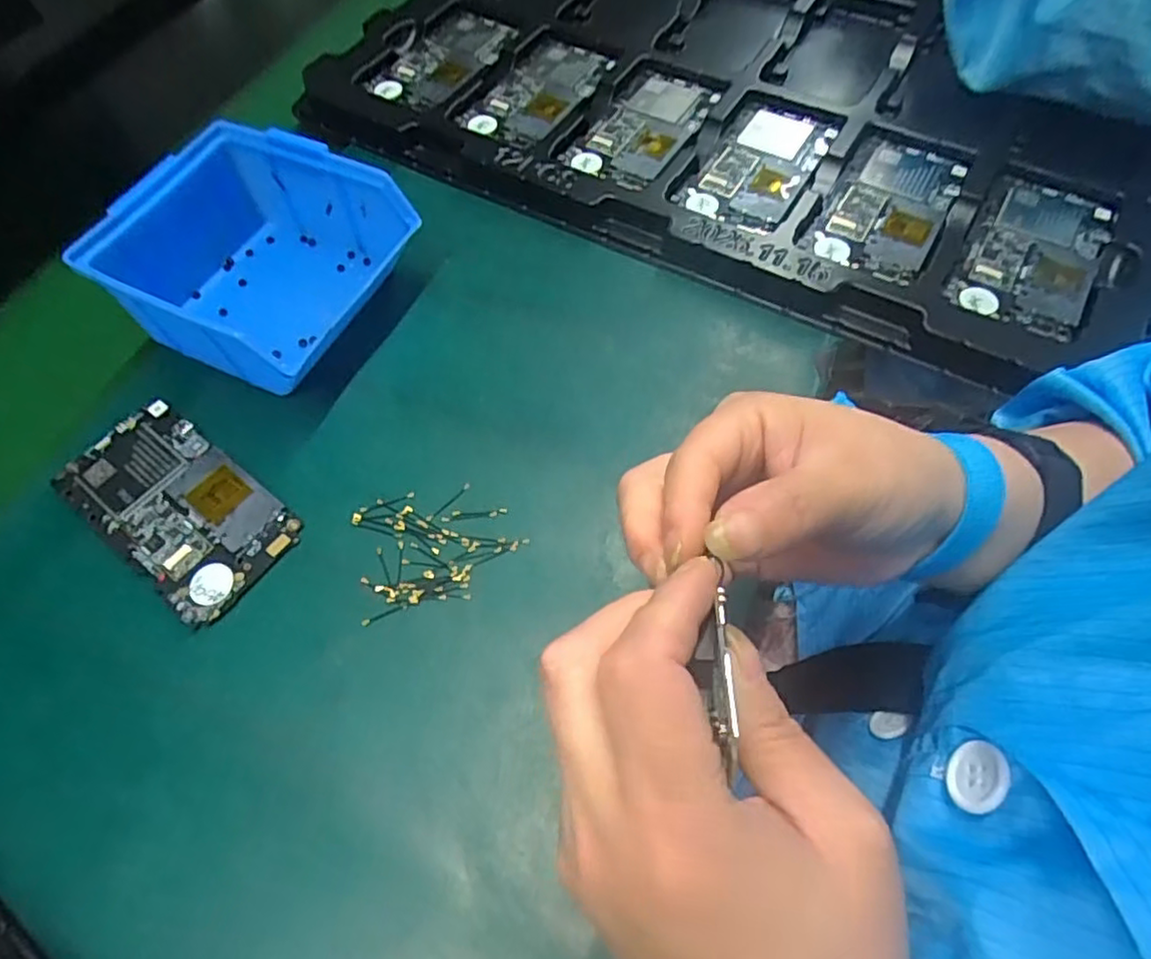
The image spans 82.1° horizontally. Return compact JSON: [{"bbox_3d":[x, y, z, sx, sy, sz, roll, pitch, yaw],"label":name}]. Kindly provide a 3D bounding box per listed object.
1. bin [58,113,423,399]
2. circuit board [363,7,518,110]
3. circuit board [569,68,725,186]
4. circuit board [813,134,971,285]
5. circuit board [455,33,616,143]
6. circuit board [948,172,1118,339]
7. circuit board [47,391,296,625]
[{"bbox_3d":[-0.182,-0.126,0.371,0.150,0.065,0.120,24,65,14],"label":"bin"},{"bbox_3d":[-0.098,-0.312,0.489,0.066,0.009,0.114,24,66,17],"label":"circuit board"},{"bbox_3d":[0.047,-0.238,0.446,0.062,0.010,0.116,25,66,18],"label":"circuit board"},{"bbox_3d":[0.193,-0.167,0.403,0.062,0.009,0.122,23,66,17],"label":"circuit board"},{"bbox_3d":[-0.026,-0.275,0.468,0.068,0.008,0.118,23,66,17],"label":"circuit board"},{"bbox_3d":[0.263,-0.131,0.379,0.065,0.008,0.121,28,67,19],"label":"circuit board"},{"bbox_3d":[-0.200,0.012,0.330,0.127,0.007,0.065,34,69,21],"label":"circuit board"}]

